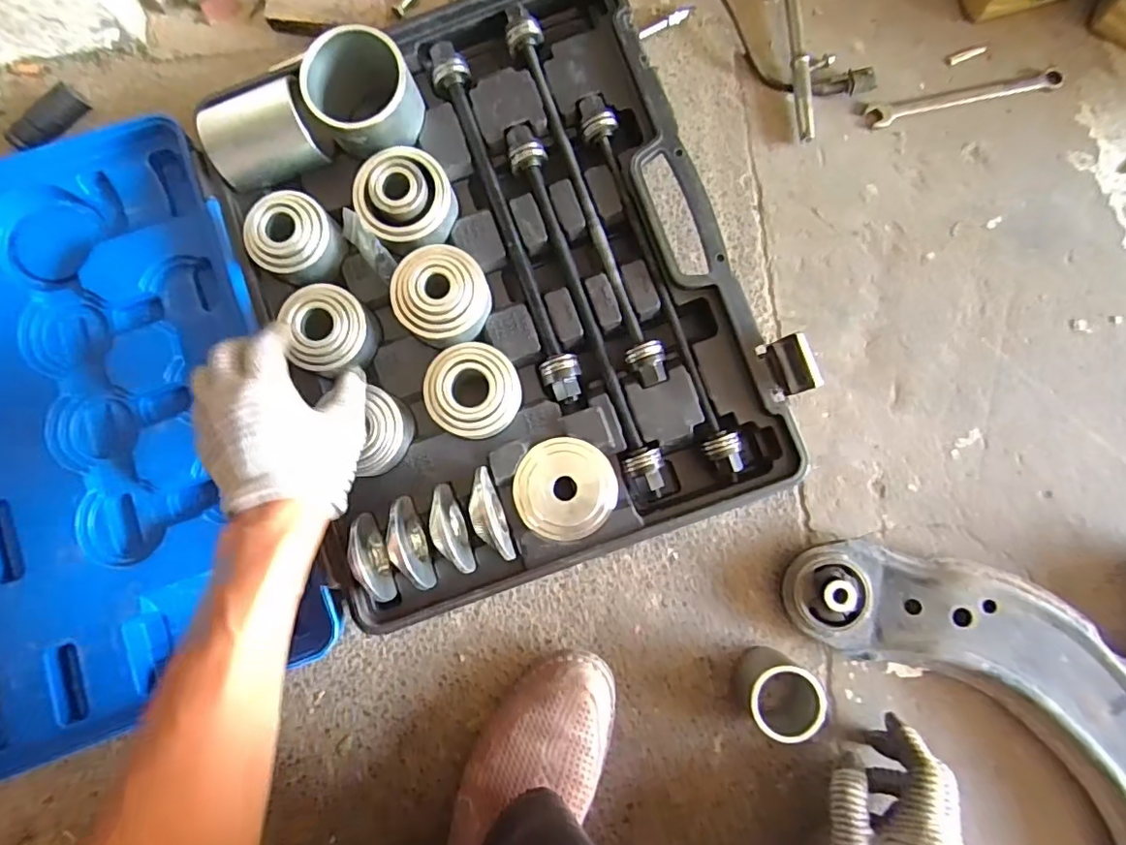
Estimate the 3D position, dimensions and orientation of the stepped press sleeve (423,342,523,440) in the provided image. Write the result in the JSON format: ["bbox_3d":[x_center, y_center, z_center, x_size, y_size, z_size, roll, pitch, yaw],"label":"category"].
[{"bbox_3d":[-0.075,-0.026,0.474,0.079,0.037,0.077,3,87,2],"label":"stepped press sleeve"}]

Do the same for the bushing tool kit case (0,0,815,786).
[{"bbox_3d":[-0.246,-0.057,0.490,0.834,0.076,0.508,-19,83,-1],"label":"bushing tool kit case"}]

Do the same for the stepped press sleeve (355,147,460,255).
[{"bbox_3d":[-0.135,-0.188,0.485,0.081,0.044,0.081,3,87,2],"label":"stepped press sleeve"}]

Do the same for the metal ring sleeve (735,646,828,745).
[{"bbox_3d":[0.177,0.223,0.470,0.060,0.059,0.057,31,85,4],"label":"metal ring sleeve"}]

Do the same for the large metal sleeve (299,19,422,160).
[{"bbox_3d":[-0.170,-0.279,0.483,0.083,0.060,0.084,0,83,1],"label":"large metal sleeve"}]

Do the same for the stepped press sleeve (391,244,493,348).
[{"bbox_3d":[-0.102,-0.109,0.483,0.077,0.054,0.076,0,83,1],"label":"stepped press sleeve"}]

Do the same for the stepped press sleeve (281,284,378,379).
[{"bbox_3d":[-0.192,-0.077,0.482,0.064,0.057,0.074,-10,85,-2],"label":"stepped press sleeve"}]

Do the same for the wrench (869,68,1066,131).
[{"bbox_3d":[0.384,-0.311,0.539,0.178,0.007,0.022,-11,83,0],"label":"wrench"}]

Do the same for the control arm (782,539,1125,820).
[{"bbox_3d":[0.441,0.265,0.460,0.307,0.087,0.497,-31,83,-2],"label":"control arm"}]

